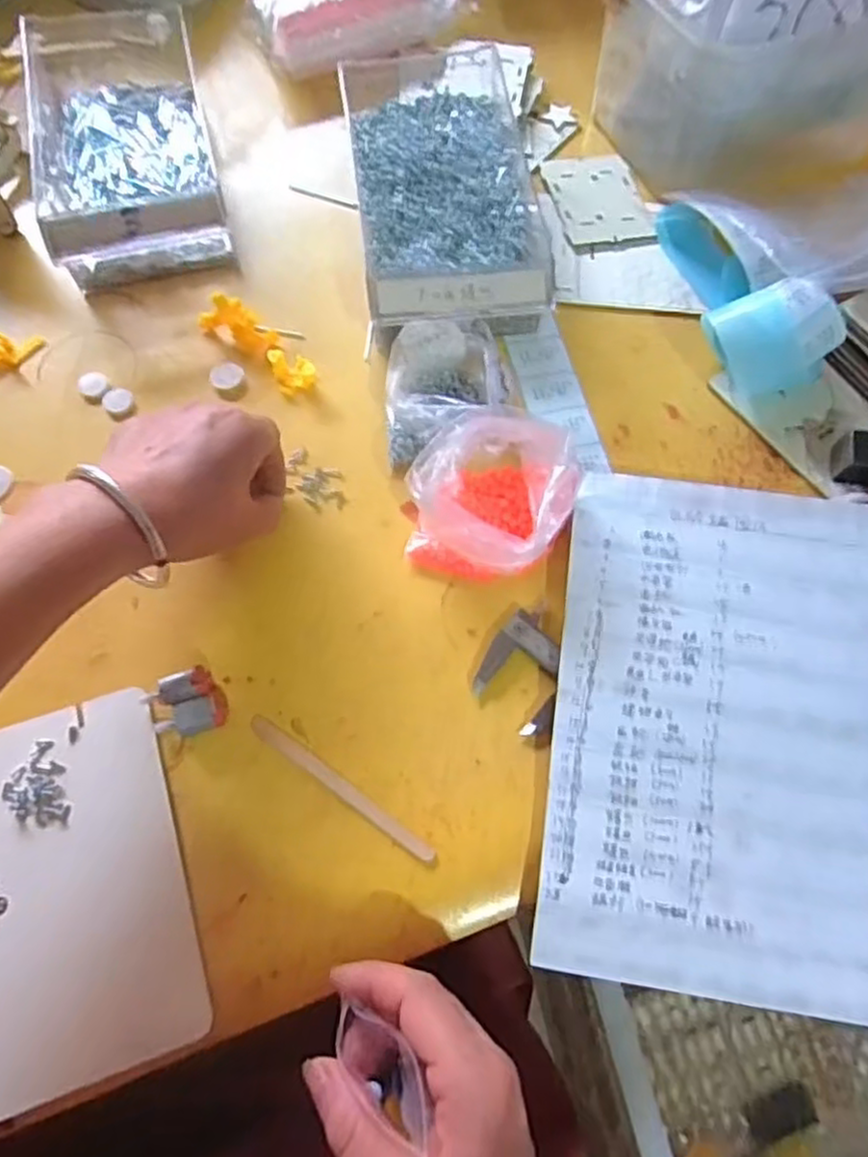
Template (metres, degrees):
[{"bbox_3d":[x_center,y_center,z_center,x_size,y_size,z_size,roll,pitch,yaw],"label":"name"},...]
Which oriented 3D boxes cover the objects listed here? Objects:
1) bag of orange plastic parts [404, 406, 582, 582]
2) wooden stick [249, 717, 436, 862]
[{"bbox_3d":[0.035,-0.048,0.424,0.089,0.062,0.085,19,66,8],"label":"bag of orange plastic parts"},{"bbox_3d":[-0.050,0.110,0.380,0.120,0.004,0.010,33,69,14],"label":"wooden stick"}]

